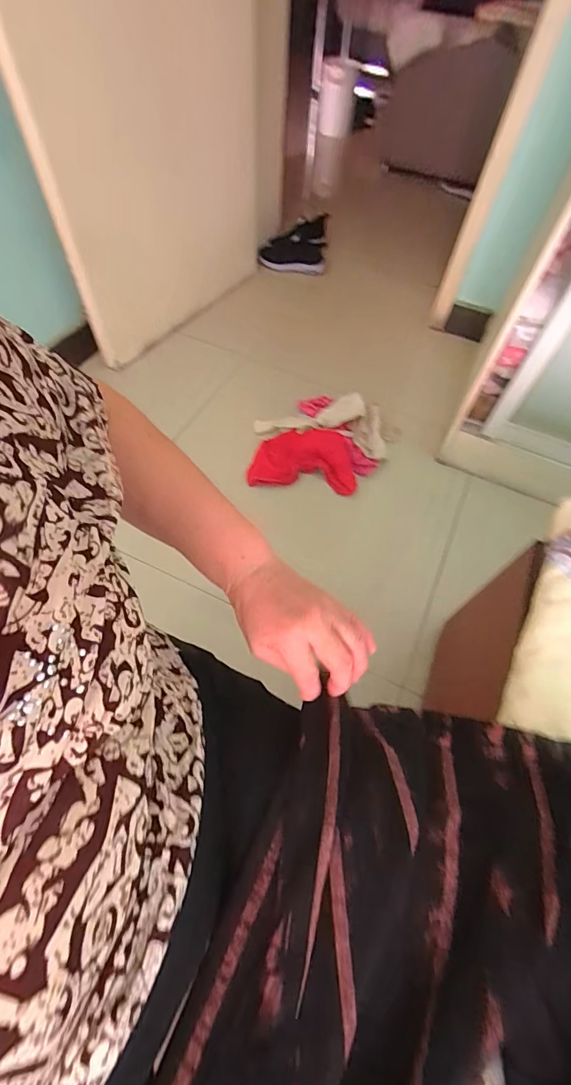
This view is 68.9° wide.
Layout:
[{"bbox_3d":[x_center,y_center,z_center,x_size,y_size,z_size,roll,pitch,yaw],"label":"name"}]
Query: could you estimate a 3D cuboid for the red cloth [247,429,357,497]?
[{"bbox_3d":[0.049,-0.228,1.156,0.289,0.049,0.187,1,71,7],"label":"red cloth"}]

